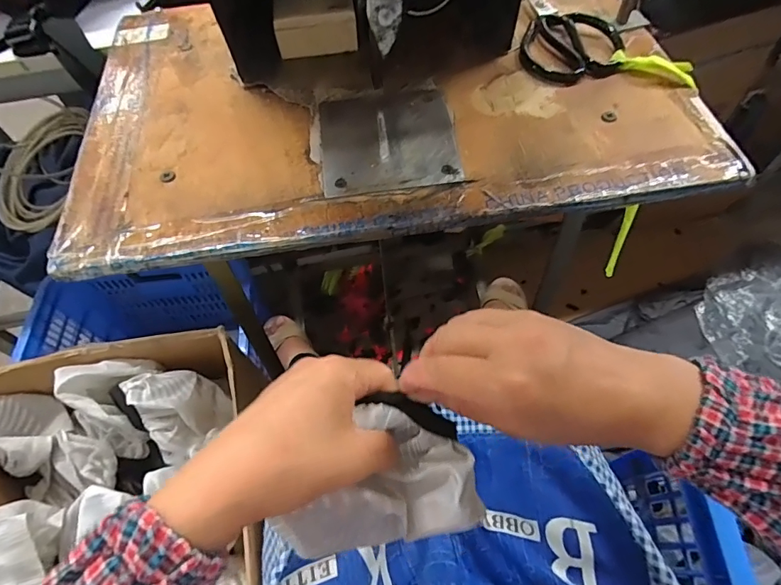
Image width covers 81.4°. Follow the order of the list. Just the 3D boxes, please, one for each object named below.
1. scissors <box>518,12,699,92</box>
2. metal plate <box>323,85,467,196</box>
[{"bbox_3d":[0.227,-0.254,0.479,0.172,0.020,0.103,11,61,9],"label":"scissors"},{"bbox_3d":[-0.003,-0.150,0.436,0.125,0.004,0.130,-7,60,-1],"label":"metal plate"}]

